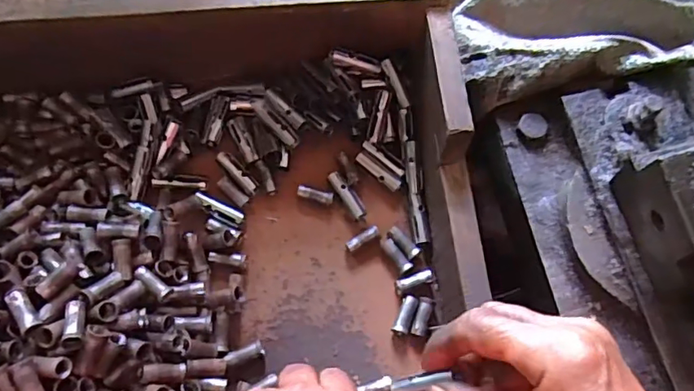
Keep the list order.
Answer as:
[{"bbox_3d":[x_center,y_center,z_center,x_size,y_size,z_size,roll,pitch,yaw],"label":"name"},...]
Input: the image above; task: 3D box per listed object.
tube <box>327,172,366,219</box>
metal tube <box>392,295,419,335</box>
[{"bbox_3d":[0.000,0.000,0.380,0.010,0.011,0.037,-33,75,-11],"label":"tube"},{"bbox_3d":[0.039,0.078,0.356,0.011,0.009,0.025,22,72,6],"label":"metal tube"}]

